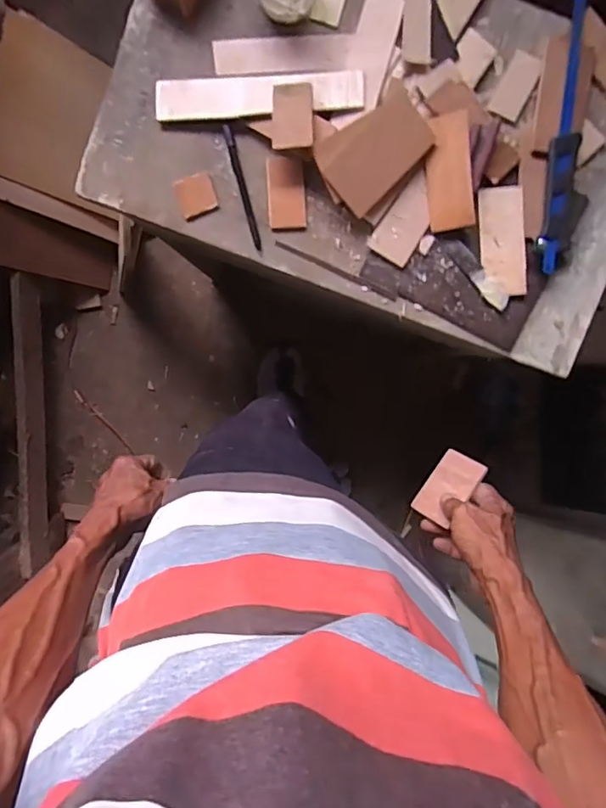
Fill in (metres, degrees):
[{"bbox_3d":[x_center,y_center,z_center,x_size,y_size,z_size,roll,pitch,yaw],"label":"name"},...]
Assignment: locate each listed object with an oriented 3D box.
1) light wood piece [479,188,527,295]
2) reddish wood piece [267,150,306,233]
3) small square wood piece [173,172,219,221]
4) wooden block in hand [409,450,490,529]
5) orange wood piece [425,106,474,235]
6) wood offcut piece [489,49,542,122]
[{"bbox_3d":[0.213,-0.172,0.585,0.044,0.007,0.112,-2,97,24],"label":"light wood piece"},{"bbox_3d":[-0.018,-0.226,0.585,0.040,0.006,0.080,-2,96,0],"label":"reddish wood piece"},{"bbox_3d":[-0.114,-0.222,0.587,0.039,0.008,0.042,-18,96,1],"label":"small square wood piece"},{"bbox_3d":[0.158,0.090,0.595,0.049,0.004,0.078,30,82,35],"label":"wooden block in hand"},{"bbox_3d":[0.150,-0.238,0.564,0.045,0.006,0.111,-2,103,24],"label":"orange wood piece"},{"bbox_3d":[0.222,-0.333,0.574,0.029,0.010,0.066,25,95,-3],"label":"wood offcut piece"}]

